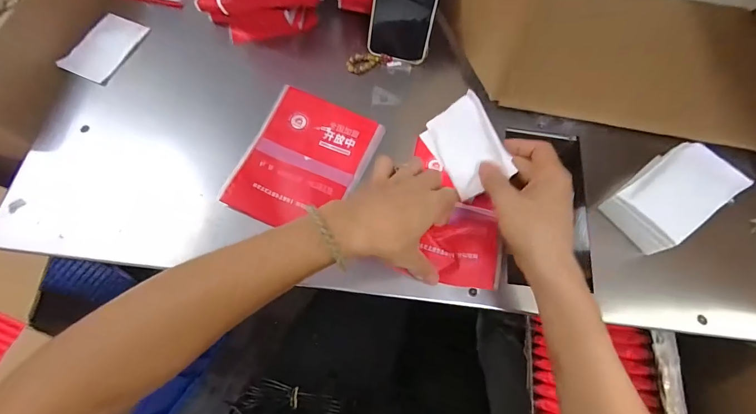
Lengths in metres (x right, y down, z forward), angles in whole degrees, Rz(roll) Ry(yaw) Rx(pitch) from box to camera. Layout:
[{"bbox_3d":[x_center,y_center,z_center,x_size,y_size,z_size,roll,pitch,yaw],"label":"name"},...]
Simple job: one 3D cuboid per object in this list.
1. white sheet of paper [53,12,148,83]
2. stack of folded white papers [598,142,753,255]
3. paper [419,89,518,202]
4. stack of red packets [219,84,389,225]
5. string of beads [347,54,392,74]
[{"bbox_3d":[-0.340,-0.202,0.438,0.054,0.011,0.100,27,71,9],"label":"white sheet of paper"},{"bbox_3d":[0.287,-0.010,0.351,0.095,0.065,0.065,-35,74,-13],"label":"stack of folded white papers"},{"bbox_3d":[0.093,-0.064,0.375,0.069,0.007,0.099,-34,72,31],"label":"paper"},{"bbox_3d":[-0.080,-0.052,0.390,0.126,0.014,0.158,22,70,7],"label":"stack of red packets"},{"bbox_3d":[-0.012,-0.185,0.446,0.056,0.009,0.025,-22,71,-9],"label":"string of beads"}]

